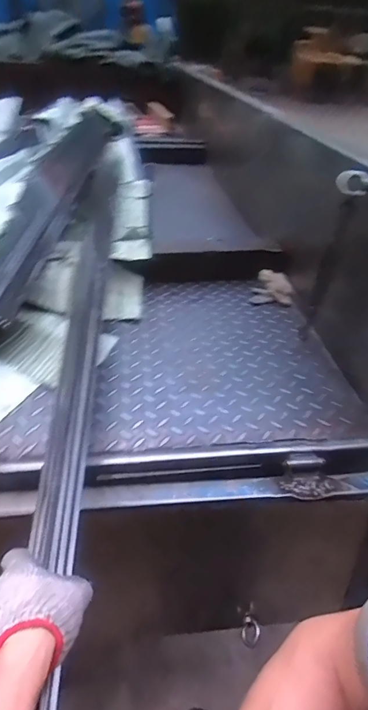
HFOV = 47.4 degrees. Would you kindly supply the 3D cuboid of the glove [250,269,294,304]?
[{"bbox_3d":[0.242,-0.191,1.146,0.112,0.043,0.142,8,43,3],"label":"glove"}]

